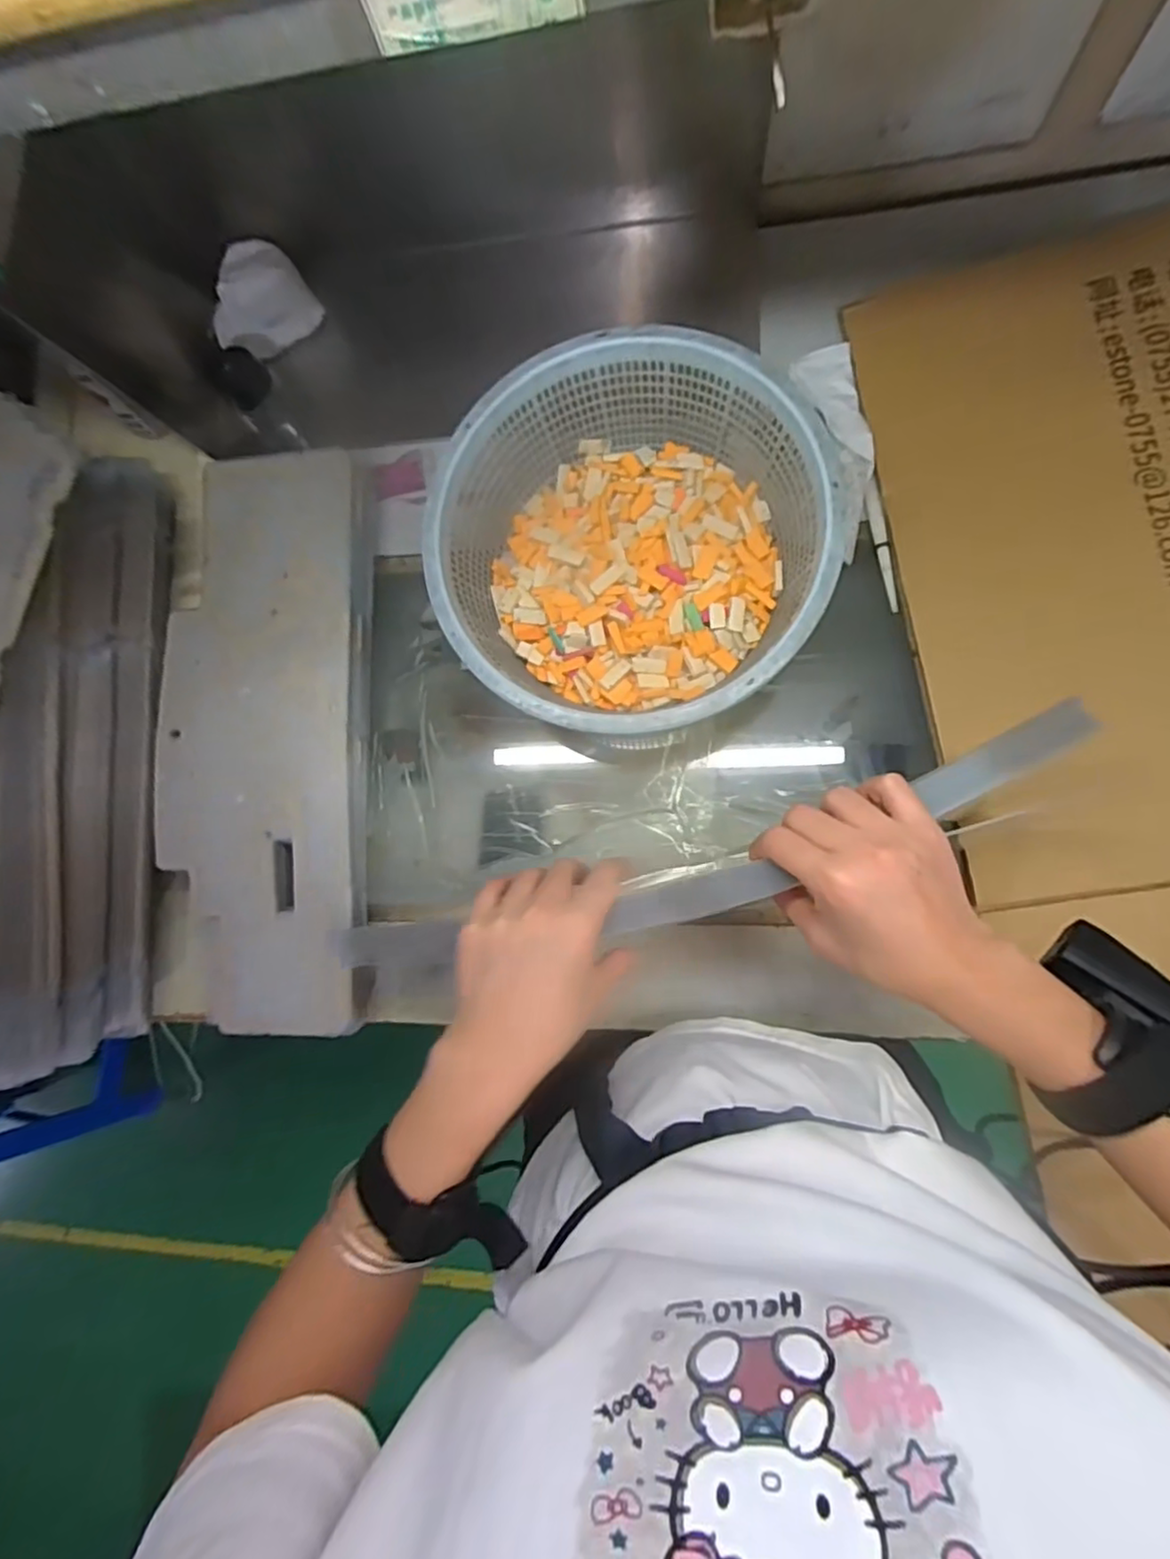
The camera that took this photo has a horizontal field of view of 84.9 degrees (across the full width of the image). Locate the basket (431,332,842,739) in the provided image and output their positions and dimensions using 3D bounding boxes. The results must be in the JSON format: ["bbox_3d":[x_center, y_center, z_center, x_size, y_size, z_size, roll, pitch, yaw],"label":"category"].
[{"bbox_3d":[0.030,-0.155,0.445,0.253,0.088,0.249,-1,84,9],"label":"basket"}]

